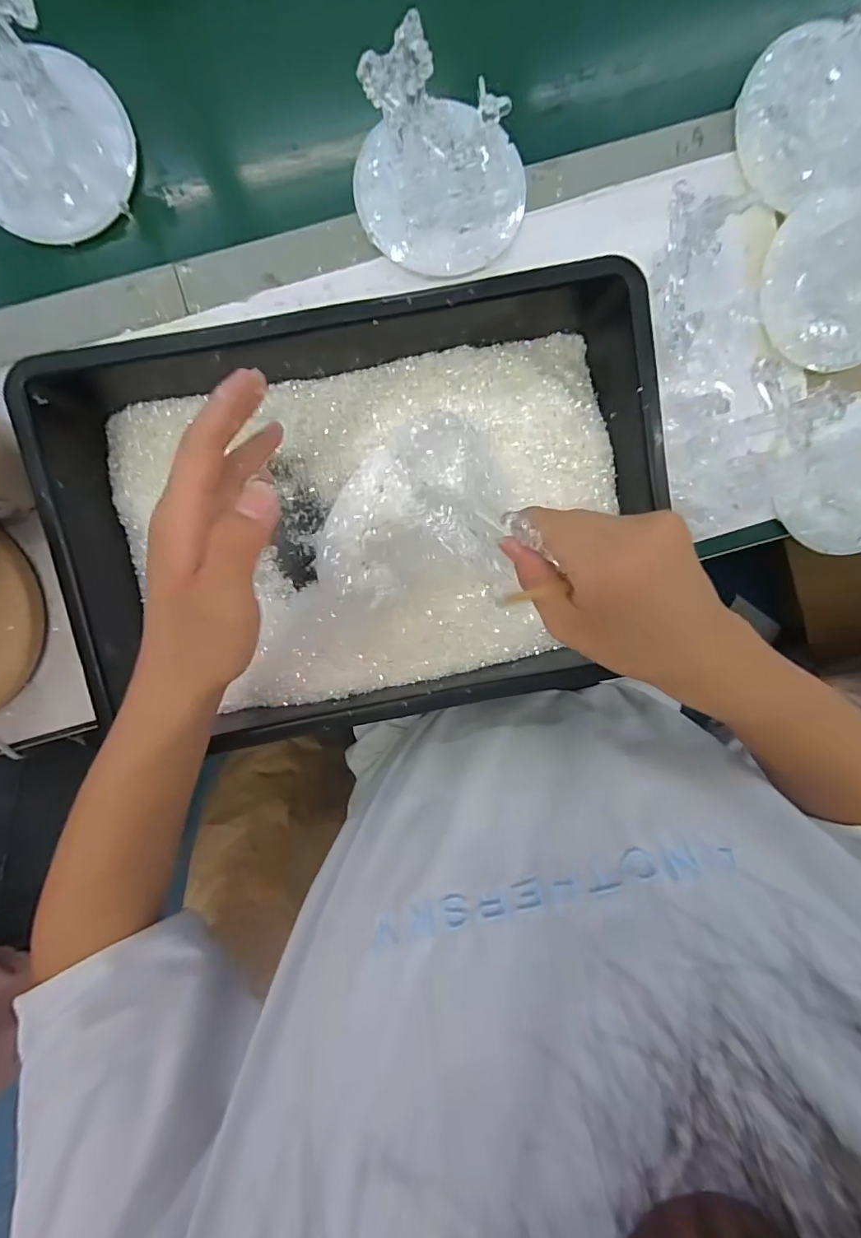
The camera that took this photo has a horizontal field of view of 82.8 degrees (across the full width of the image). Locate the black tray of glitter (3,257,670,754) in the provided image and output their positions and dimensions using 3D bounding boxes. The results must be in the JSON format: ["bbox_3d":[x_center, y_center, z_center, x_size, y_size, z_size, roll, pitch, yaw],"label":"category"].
[{"bbox_3d":[-0.046,-0.078,0.368,0.403,0.091,0.274,-9,97,-1],"label":"black tray of glitter"}]

